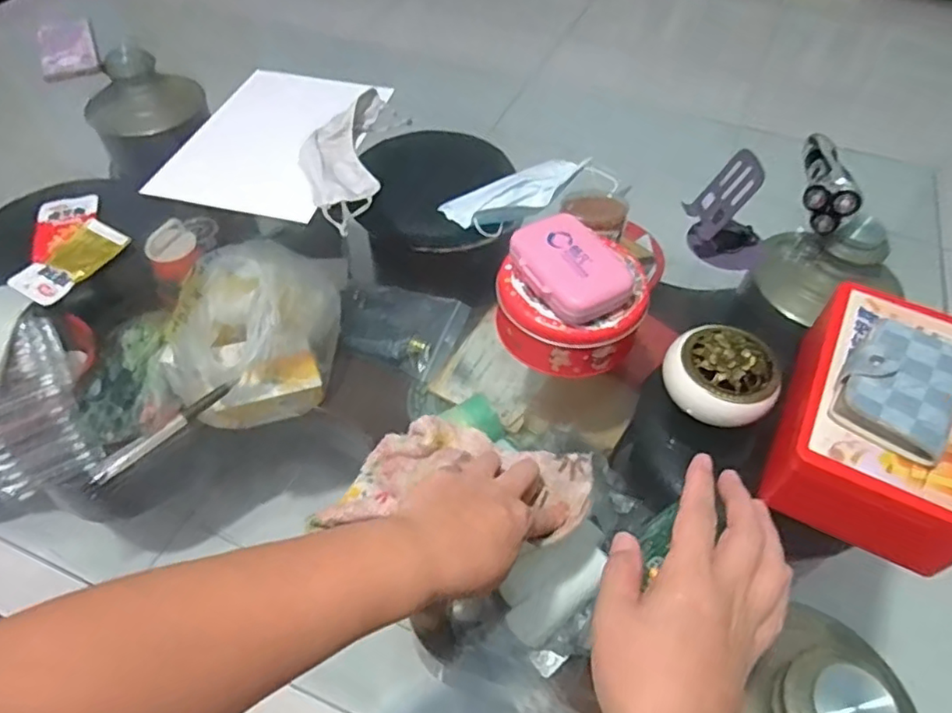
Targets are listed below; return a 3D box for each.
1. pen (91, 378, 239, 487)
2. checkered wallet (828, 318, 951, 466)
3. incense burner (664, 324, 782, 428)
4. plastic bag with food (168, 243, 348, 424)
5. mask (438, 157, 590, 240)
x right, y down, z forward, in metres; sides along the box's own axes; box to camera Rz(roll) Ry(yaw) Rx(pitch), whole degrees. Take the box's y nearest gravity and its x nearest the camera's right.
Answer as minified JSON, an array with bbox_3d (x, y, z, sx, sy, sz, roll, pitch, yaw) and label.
[{"bbox_3d":[-0.254,0.060,0.507,0.010,0.015,0.130,34,58,24],"label":"pen"},{"bbox_3d":[0.310,0.020,0.447,0.073,0.029,0.105,29,56,20],"label":"checkered wallet"},{"bbox_3d":[0.206,0.012,0.514,0.091,0.050,0.086,27,56,19],"label":"incense burner"},{"bbox_3d":[-0.254,-0.031,0.704,0.180,0.121,0.193,-2,51,-3],"label":"plastic bag with food"},{"bbox_3d":[0.049,-0.184,0.685,0.162,0.032,0.073,-27,57,-21],"label":"mask"}]

